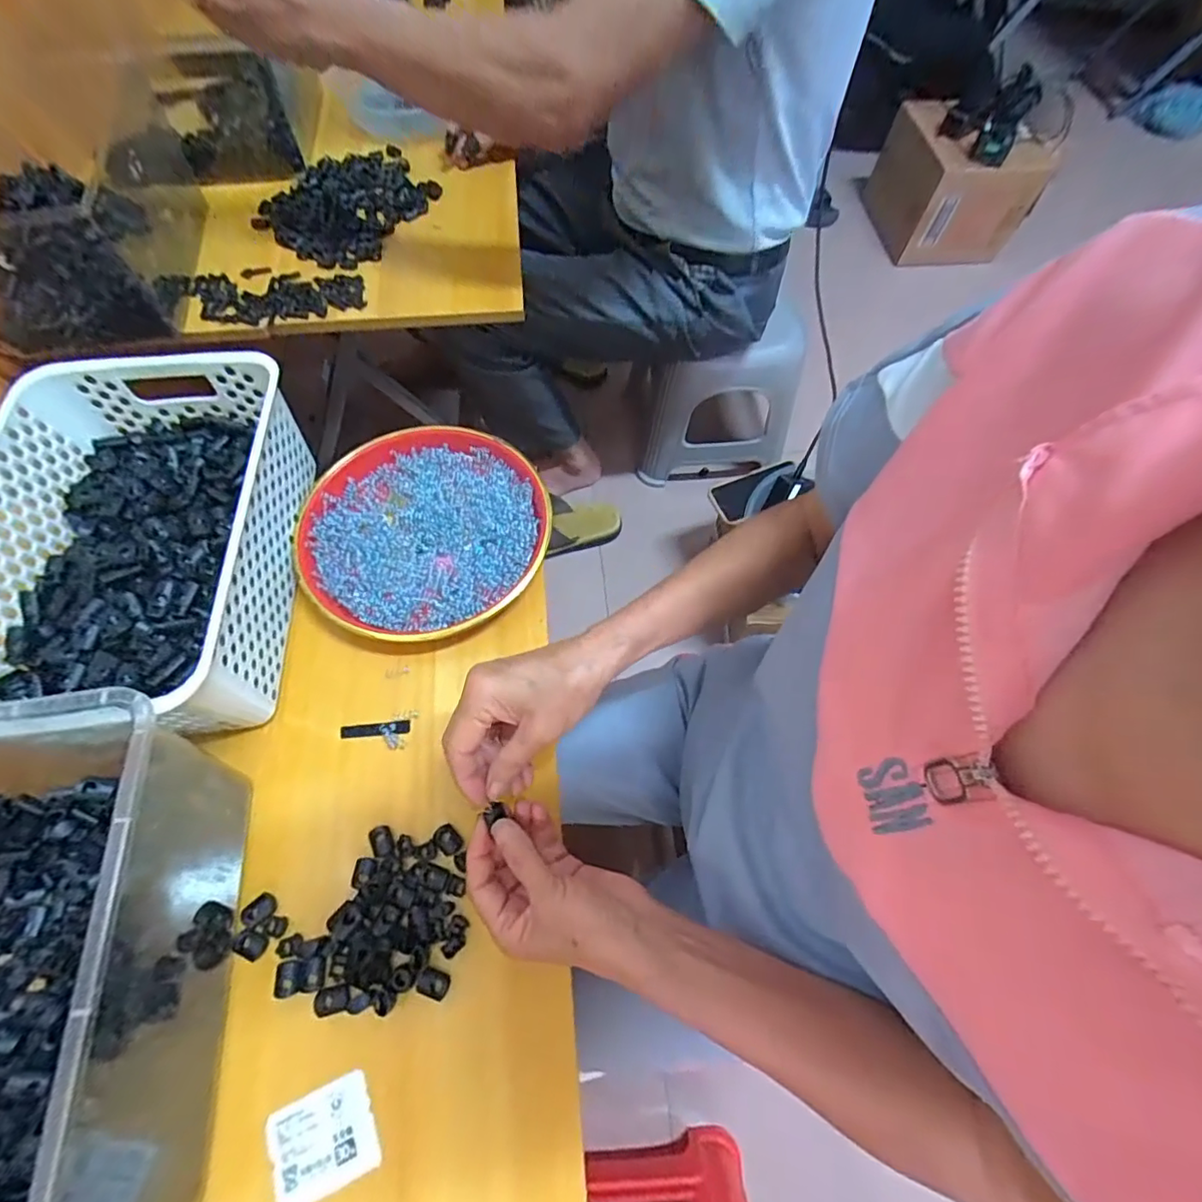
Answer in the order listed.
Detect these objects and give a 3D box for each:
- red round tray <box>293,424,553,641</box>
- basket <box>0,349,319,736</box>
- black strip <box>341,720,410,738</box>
[{"bbox_3d":[-0.158,-0.065,0.492,0.207,0.026,0.212,0,65,-1],"label":"red round tray"},{"bbox_3d":[-0.358,-0.045,0.431,0.197,0.106,0.284,-4,65,-3],"label":"basket"},{"bbox_3d":[-0.178,0.101,0.428,0.053,0.004,0.009,-5,65,-3],"label":"black strip"}]

